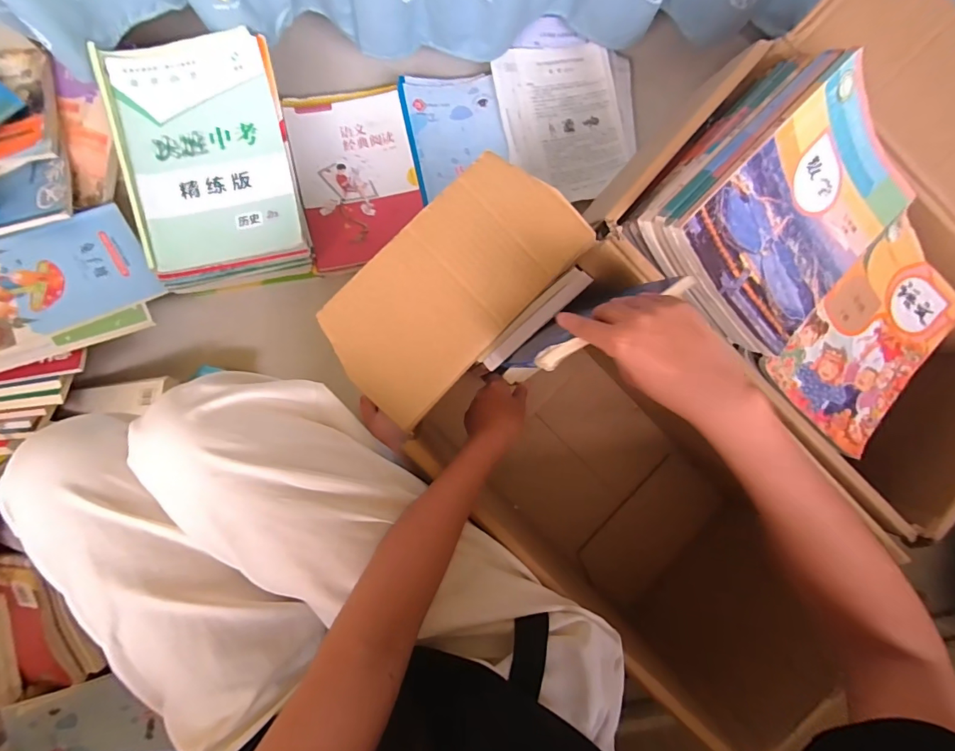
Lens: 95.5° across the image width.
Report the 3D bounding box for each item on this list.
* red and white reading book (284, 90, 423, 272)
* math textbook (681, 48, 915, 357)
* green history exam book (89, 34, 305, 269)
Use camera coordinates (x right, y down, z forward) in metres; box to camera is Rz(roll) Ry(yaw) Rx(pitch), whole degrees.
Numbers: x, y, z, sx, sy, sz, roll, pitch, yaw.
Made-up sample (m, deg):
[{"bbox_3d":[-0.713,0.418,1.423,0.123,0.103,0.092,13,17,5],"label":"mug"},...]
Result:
[{"bbox_3d":[-0.190,-0.313,0.694,0.182,0.016,0.260,-12,91,-7],"label":"red and white reading book"},{"bbox_3d":[0.350,-0.174,0.459,0.253,0.015,0.188,-46,108,-4],"label":"math textbook"},{"bbox_3d":[-0.366,-0.304,0.585,0.202,0.022,0.296,-13,91,-7],"label":"green history exam book"}]

